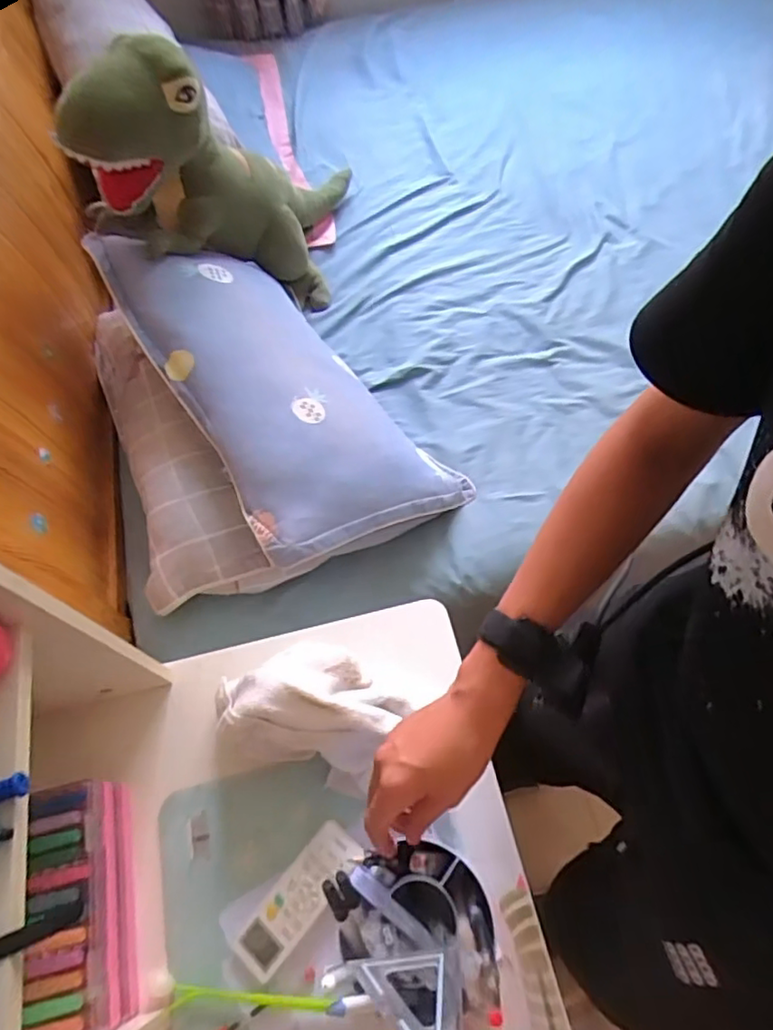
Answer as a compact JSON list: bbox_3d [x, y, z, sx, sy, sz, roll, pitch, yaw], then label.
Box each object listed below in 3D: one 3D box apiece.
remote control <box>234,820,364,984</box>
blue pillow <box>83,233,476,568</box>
[{"bbox_3d":[-0.078,0.341,0.544,0.046,0.023,0.130,38,71,19],"label":"remote control"},{"bbox_3d":[-0.161,-0.229,0.996,0.388,0.100,0.643,-16,65,-41],"label":"blue pillow"}]

